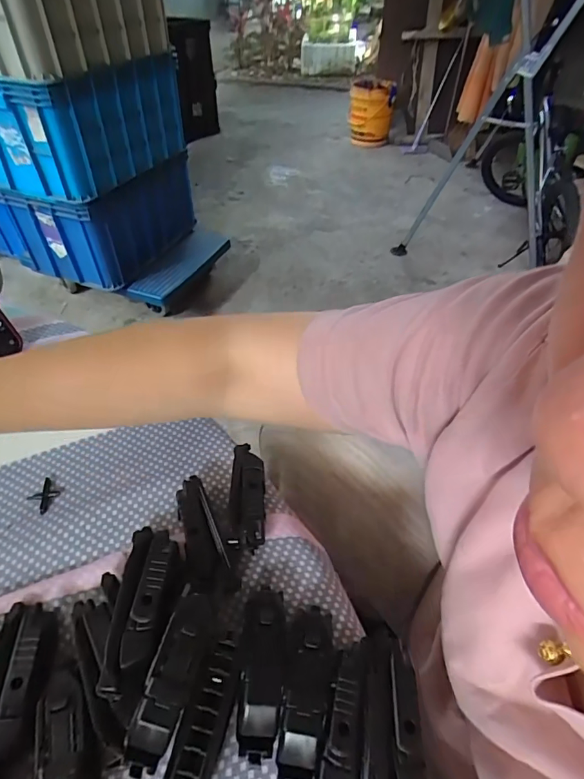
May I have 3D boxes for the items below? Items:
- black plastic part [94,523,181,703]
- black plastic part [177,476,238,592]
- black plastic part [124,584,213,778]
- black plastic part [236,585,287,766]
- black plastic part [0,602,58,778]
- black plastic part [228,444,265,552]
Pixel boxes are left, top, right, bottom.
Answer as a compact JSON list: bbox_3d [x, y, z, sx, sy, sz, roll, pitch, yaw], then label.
[{"bbox_3d":[-0.073,0.112,0.234,0.026,0.023,0.076,1,45,-1],"label":"black plastic part"},{"bbox_3d":[-0.057,0.089,0.283,0.024,0.017,0.073,-17,48,-17],"label":"black plastic part"},{"bbox_3d":[-0.055,0.133,0.213,0.019,0.015,0.075,11,59,10],"label":"black plastic part"},{"bbox_3d":[-0.015,0.140,0.237,0.022,0.024,0.081,0,45,-1],"label":"black plastic part"},{"bbox_3d":[-0.134,0.147,0.228,0.029,0.022,0.081,-8,46,-9],"label":"black plastic part"},{"bbox_3d":[-0.030,0.070,0.306,0.024,0.019,0.076,-3,46,-4],"label":"black plastic part"}]

